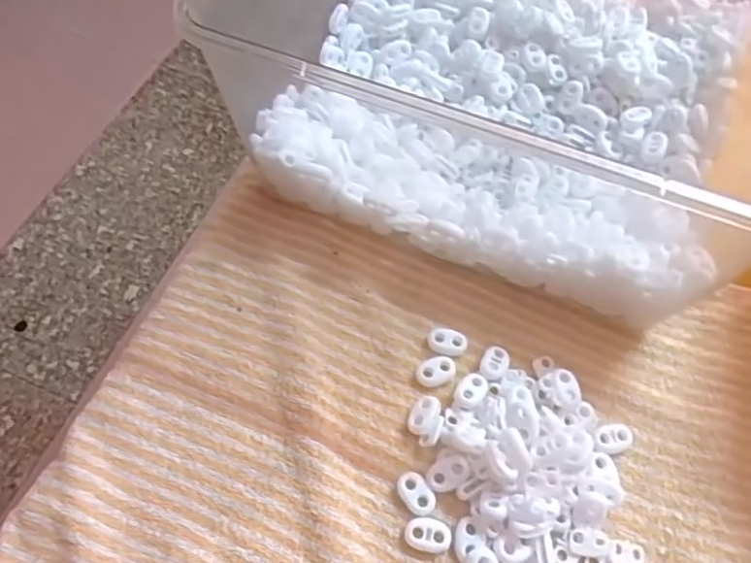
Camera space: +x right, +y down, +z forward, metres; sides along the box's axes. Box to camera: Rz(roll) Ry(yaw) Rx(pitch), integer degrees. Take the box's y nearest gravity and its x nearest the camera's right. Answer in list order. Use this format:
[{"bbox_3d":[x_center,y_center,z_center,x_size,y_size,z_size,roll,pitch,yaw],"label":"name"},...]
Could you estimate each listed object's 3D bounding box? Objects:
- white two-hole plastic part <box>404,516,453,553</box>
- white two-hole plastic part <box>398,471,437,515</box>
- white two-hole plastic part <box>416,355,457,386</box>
[{"bbox_3d":[0.026,0.125,0.313,0.022,0.004,0.015,14,60,5],"label":"white two-hole plastic part"},{"bbox_3d":[0.020,0.107,0.322,0.015,0.005,0.022,-31,66,-20],"label":"white two-hole plastic part"},{"bbox_3d":[0.034,0.050,0.355,0.023,0.004,0.014,-16,62,-12],"label":"white two-hole plastic part"}]

